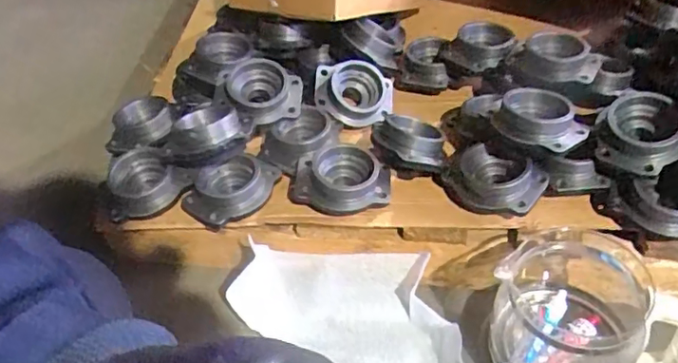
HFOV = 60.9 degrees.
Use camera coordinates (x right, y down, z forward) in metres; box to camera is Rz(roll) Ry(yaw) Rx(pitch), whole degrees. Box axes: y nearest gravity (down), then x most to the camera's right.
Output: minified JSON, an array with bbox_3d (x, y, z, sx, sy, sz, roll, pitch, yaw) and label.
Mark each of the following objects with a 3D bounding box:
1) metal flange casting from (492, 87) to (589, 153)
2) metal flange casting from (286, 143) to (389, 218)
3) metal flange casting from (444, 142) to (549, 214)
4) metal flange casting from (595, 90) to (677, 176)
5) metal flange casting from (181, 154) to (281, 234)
[{"bbox_3d":[0.239,-0.073,0.686,0.099,0.037,0.096,-3,44,3],"label":"metal flange casting"},{"bbox_3d":[0.001,-0.001,0.751,0.135,0.046,0.088,8,45,14],"label":"metal flange casting"},{"bbox_3d":[0.188,0.005,0.717,0.118,0.061,0.074,25,51,28],"label":"metal flange casting"},{"bbox_3d":[0.349,-0.058,0.670,0.090,0.052,0.085,10,46,16],"label":"metal flange casting"},{"bbox_3d":[-0.140,0.015,0.749,0.129,0.044,0.089,-11,44,-6],"label":"metal flange casting"}]

